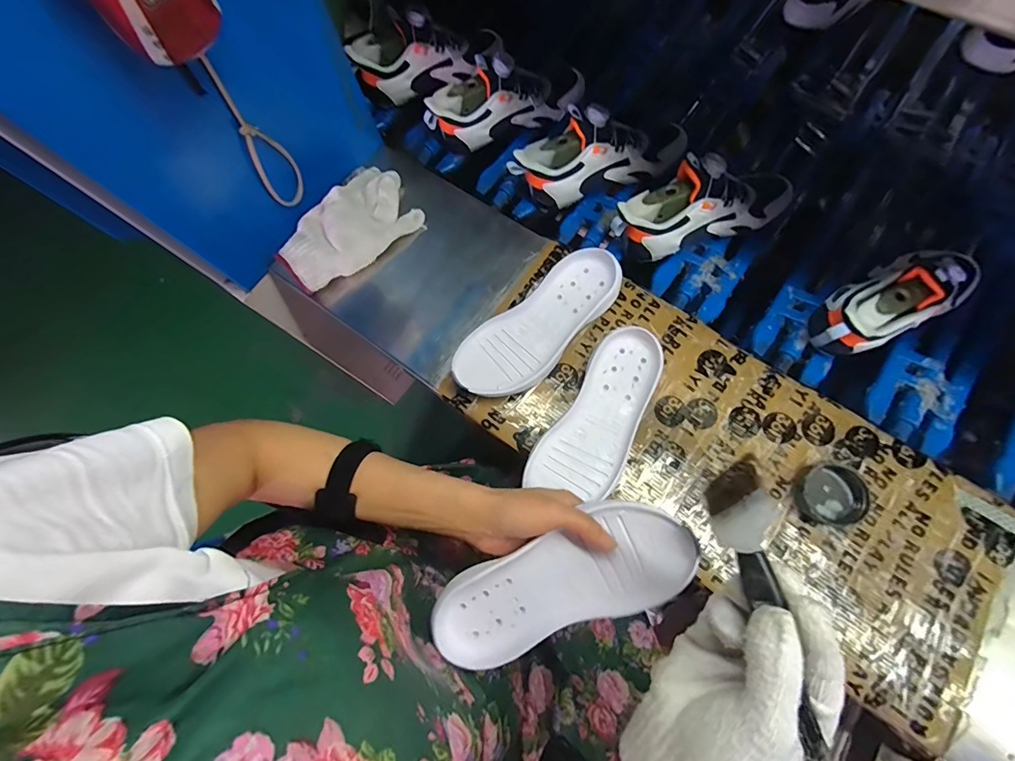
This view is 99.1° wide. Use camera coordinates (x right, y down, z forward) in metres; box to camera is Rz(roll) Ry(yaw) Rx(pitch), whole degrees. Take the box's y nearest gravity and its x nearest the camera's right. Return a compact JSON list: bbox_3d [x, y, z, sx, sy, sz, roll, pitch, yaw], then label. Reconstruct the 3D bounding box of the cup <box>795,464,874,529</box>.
[{"bbox_3d":[0.322,0.113,0.428,0.067,0.021,0.058,-14,72,-4],"label":"cup"}]

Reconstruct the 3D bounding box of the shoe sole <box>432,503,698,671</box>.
[{"bbox_3d":[0.044,0.168,0.359,0.215,0.027,0.081,-24,72,5],"label":"shoe sole"}]

